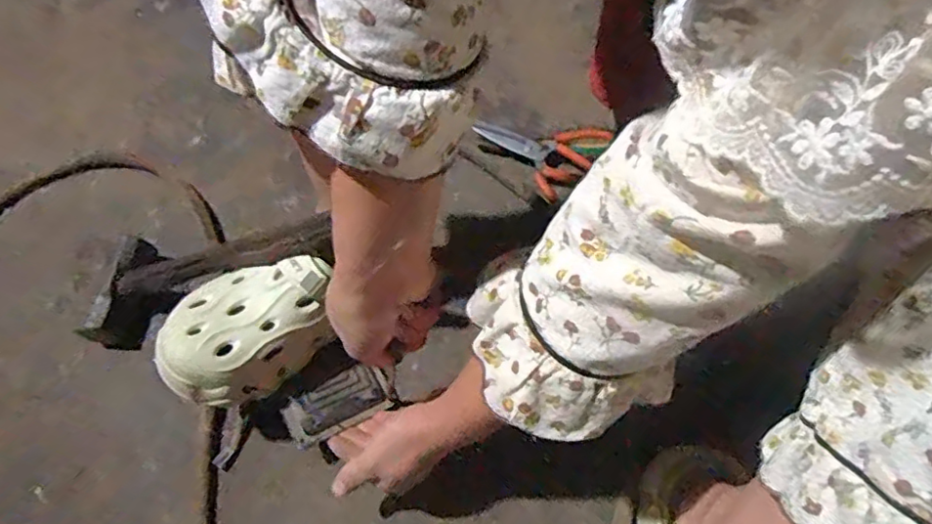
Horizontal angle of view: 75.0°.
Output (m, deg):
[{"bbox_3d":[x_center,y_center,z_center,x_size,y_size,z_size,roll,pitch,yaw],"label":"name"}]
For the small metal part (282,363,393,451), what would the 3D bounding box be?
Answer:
[{"bbox_3d":[-0.116,0.128,0.552,0.093,0.018,0.045,-25,62,-23],"label":"small metal part"}]

